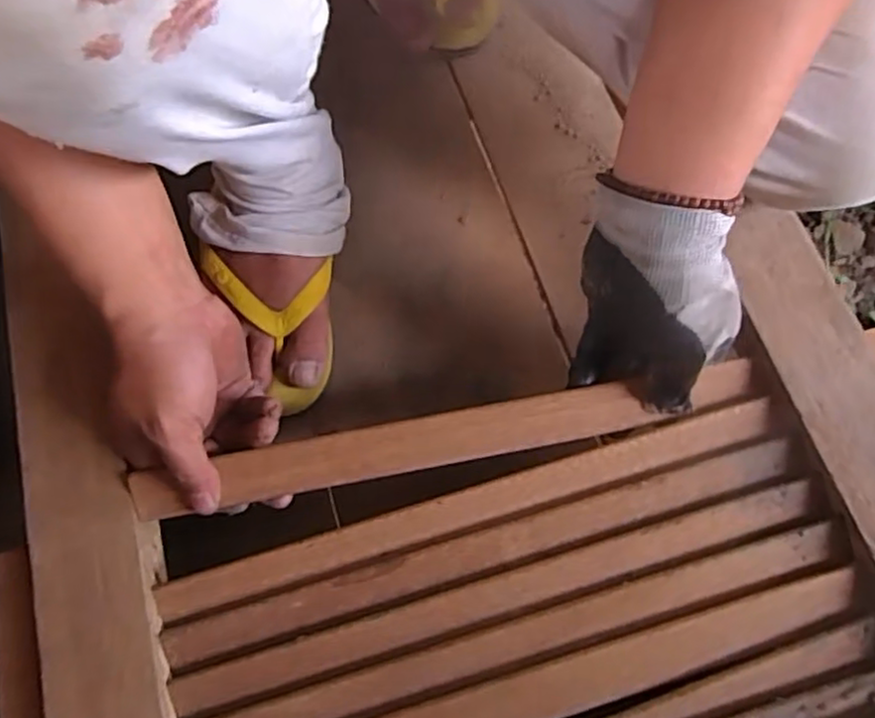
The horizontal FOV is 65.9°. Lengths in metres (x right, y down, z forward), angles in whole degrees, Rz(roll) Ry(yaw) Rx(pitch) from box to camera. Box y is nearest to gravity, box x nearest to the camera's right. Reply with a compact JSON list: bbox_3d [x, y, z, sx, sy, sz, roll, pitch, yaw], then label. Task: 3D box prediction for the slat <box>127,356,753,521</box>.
[{"bbox_3d":[0.006,0.047,0.406,0.370,0.017,0.028,-10,70,-4],"label":"slat"}]

